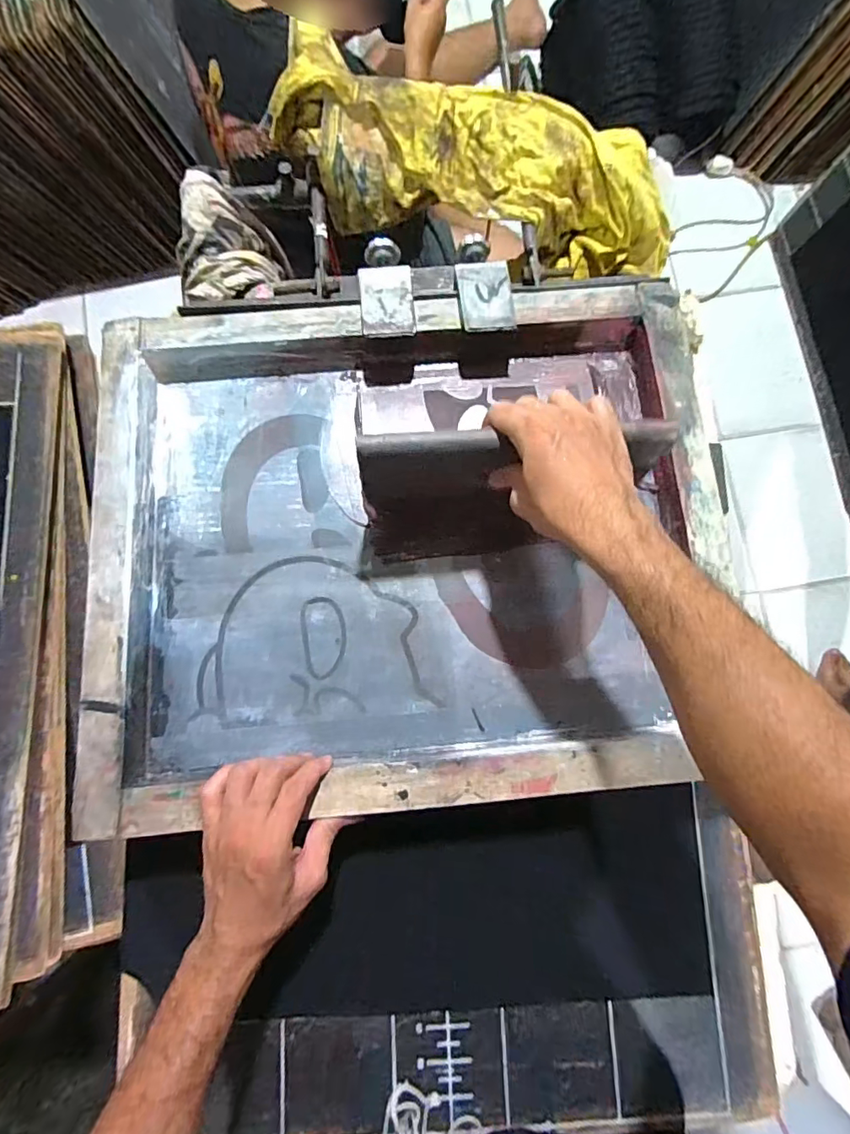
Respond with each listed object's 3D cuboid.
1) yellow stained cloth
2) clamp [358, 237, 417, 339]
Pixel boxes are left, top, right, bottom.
[{"bbox_3d":[0.064,-0.441,0.568,0.449,0.118,0.169,16,82,3],"label":"yellow stained cloth"},{"bbox_3d":[-0.039,-0.278,0.519,0.052,0.022,0.120,-6,69,0],"label":"clamp"}]

